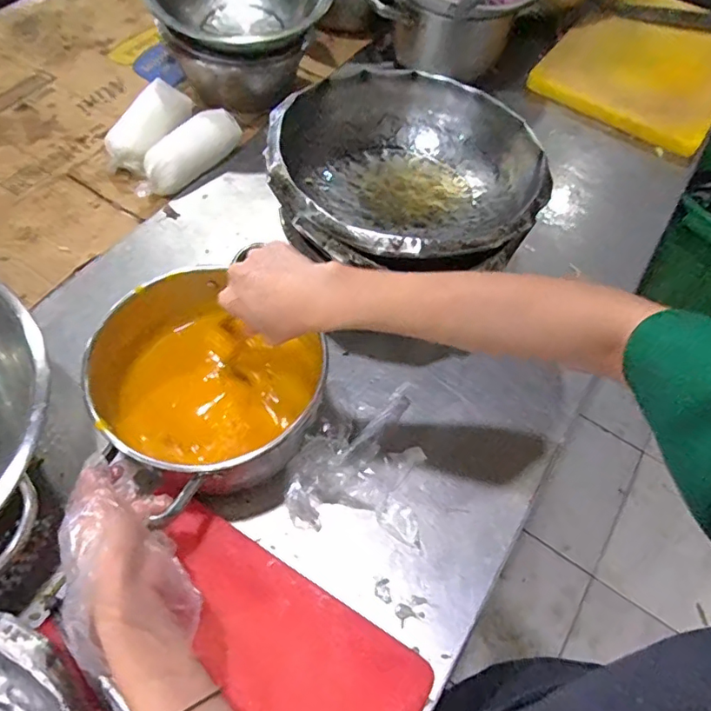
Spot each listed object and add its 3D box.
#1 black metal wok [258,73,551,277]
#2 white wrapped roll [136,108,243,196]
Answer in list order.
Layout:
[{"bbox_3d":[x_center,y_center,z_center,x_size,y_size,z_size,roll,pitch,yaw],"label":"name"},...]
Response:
[{"bbox_3d":[0.055,-0.186,0.562,0.278,0.088,0.267,2,60,-4],"label":"black metal wok"},{"bbox_3d":[-0.236,-0.284,0.735,0.074,0.061,0.158,31,62,13],"label":"white wrapped roll"}]

